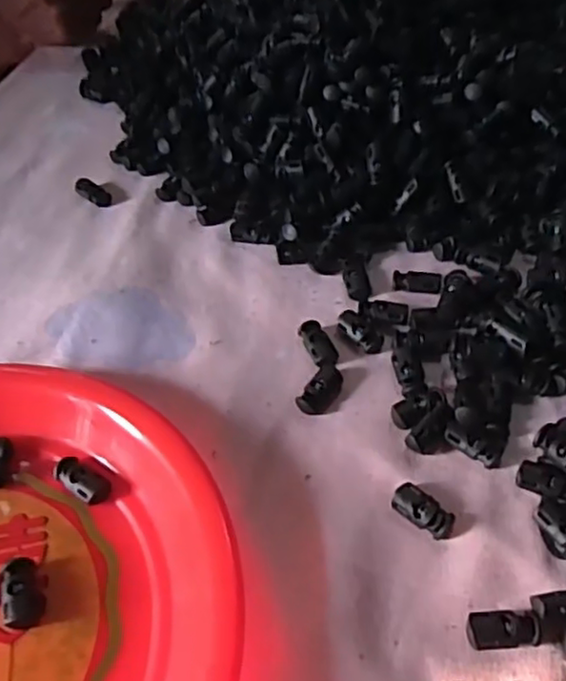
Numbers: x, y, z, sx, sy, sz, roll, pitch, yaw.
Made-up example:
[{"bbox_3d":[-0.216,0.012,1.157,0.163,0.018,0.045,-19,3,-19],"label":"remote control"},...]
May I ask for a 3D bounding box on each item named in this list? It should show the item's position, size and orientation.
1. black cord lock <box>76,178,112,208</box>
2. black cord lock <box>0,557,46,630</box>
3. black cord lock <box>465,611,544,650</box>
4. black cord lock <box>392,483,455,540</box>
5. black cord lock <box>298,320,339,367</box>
[{"bbox_3d":[-0.131,-0.102,0.459,0.032,0.009,0.015,32,62,24],"label":"black cord lock"},{"bbox_3d":[-0.109,0.105,0.275,0.014,0.009,0.028,-19,52,-10],"label":"black cord lock"},{"bbox_3d":[0.087,0.114,0.261,0.027,0.008,0.013,-3,51,2],"label":"black cord lock"},{"bbox_3d":[0.062,0.076,0.294,0.029,0.008,0.013,31,60,26],"label":"black cord lock"},{"bbox_3d":[0.020,0.002,0.357,0.015,0.007,0.030,-20,53,-11],"label":"black cord lock"}]

